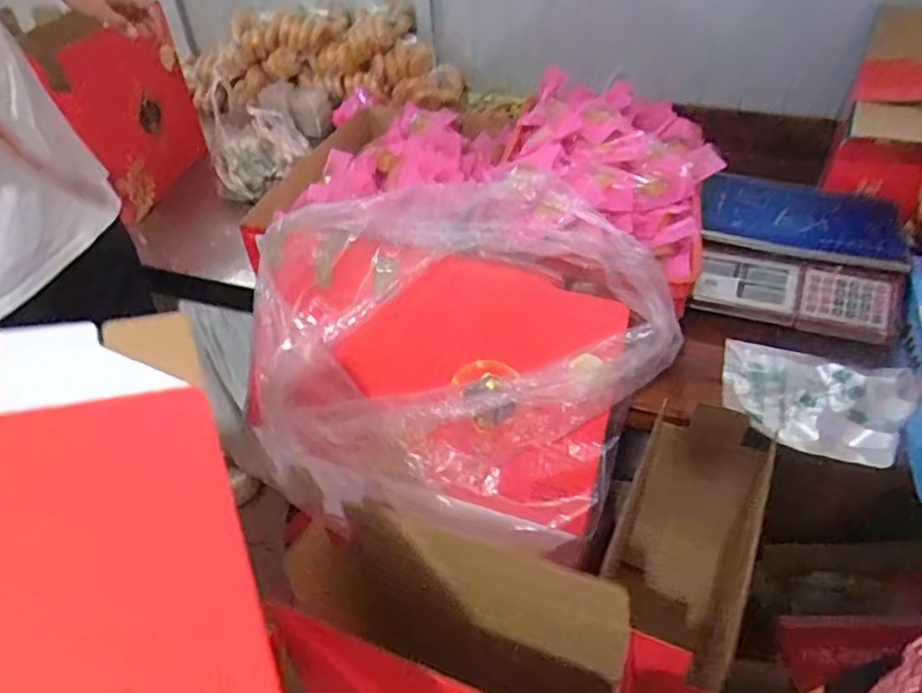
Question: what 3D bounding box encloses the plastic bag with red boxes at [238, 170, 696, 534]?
[{"bbox_3d":[-0.027,0.029,0.959,0.623,0.395,0.348,8,45,12],"label":"plastic bag with red boxes"}]

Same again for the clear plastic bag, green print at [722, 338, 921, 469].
[{"bbox_3d":[0.499,0.072,0.909,0.247,0.032,0.181,18,47,22],"label":"clear plastic bag, green print"}]

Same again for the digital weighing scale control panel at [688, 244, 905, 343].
[{"bbox_3d":[0.517,-0.086,0.988,0.282,0.027,0.111,15,81,20],"label":"digital weighing scale control panel"}]

